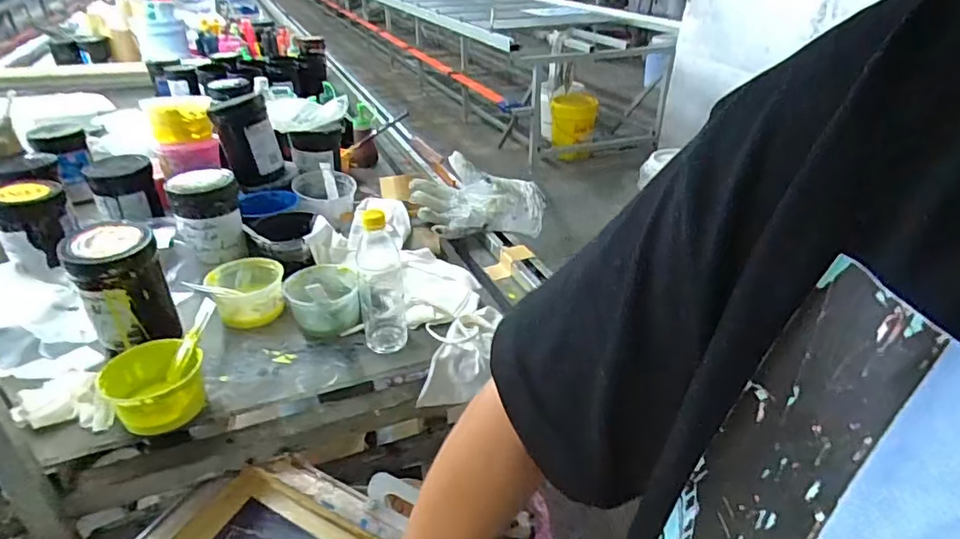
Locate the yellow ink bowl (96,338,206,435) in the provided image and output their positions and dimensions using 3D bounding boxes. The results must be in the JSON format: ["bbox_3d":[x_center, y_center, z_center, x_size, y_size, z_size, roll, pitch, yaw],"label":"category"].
[{"bbox_3d":[-0.411,0.153,0.720,0.114,0.067,0.118,-12,33,-19],"label":"yellow ink bowl"}]

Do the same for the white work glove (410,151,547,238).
[{"bbox_3d":[-0.006,-0.145,1.127,0.256,0.057,0.174,-7,58,-2],"label":"white work glove"}]

